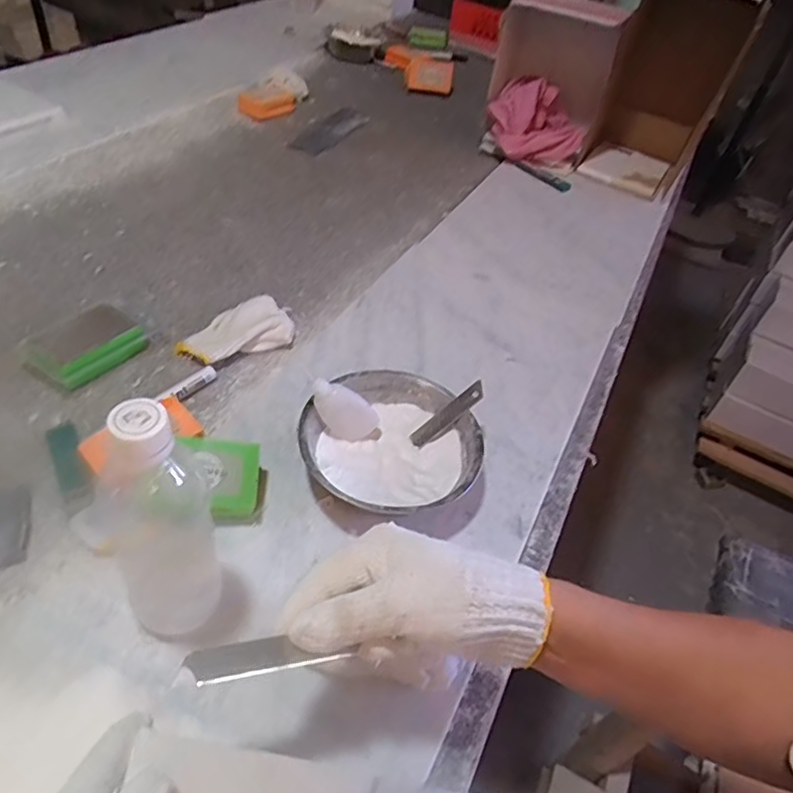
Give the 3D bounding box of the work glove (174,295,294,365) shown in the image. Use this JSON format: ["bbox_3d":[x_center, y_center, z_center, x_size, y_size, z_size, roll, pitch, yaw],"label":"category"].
[{"bbox_3d":[-0.177,-0.072,0.665,0.127,0.023,0.066,-23,52,-26],"label":"work glove"}]

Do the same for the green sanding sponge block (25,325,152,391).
[{"bbox_3d":[-0.313,-0.050,0.616,0.056,0.027,0.100,32,50,23],"label":"green sanding sponge block"}]

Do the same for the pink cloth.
[{"bbox_3d":[0.256,-0.495,1.093,0.175,0.117,0.109,15,45,4],"label":"pink cloth"}]

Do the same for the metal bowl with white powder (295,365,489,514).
[{"bbox_3d":[-0.004,0.044,0.551,0.155,0.047,0.157,3,45,-3],"label":"metal bowl with white powder"}]

